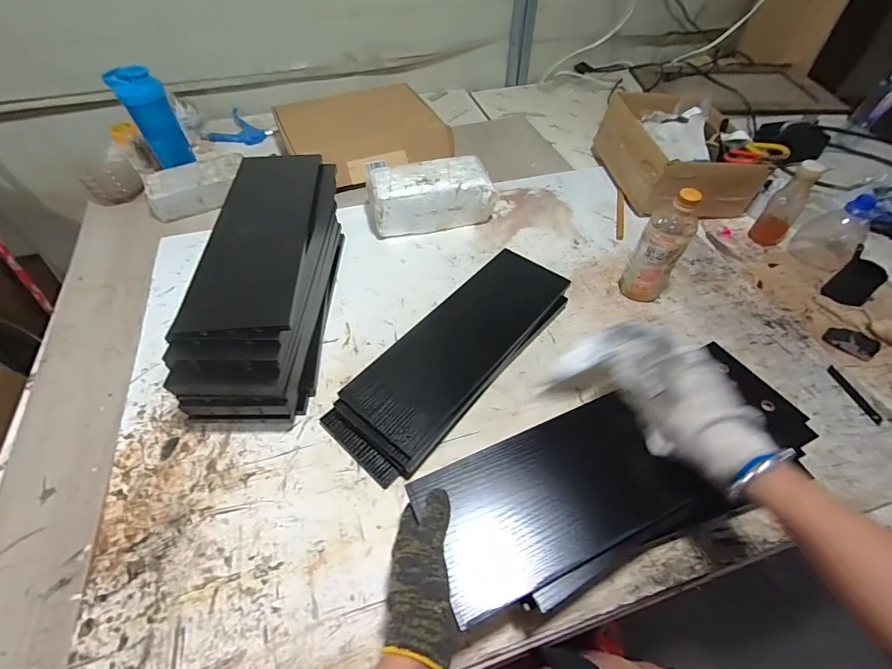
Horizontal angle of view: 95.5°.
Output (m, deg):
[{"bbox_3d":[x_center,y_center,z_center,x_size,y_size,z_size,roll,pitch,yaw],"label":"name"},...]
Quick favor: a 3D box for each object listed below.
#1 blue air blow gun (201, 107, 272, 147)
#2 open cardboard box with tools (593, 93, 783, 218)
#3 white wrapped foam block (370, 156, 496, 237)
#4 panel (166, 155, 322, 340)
[{"bbox_3d":[-0.558,-0.546,1.082,0.153,0.045,0.113,14,53,11],"label":"blue air blow gun"},{"bbox_3d":[0.533,-0.439,0.936,0.274,0.123,0.372,-4,52,-3],"label":"open cardboard box with tools"},{"bbox_3d":[-0.027,-0.277,0.822,0.245,0.111,0.112,-9,52,-7],"label":"white wrapped foam block"},{"bbox_3d":[-0.273,-0.157,0.596,0.137,0.015,0.389,-2,54,-5],"label":"panel"}]

